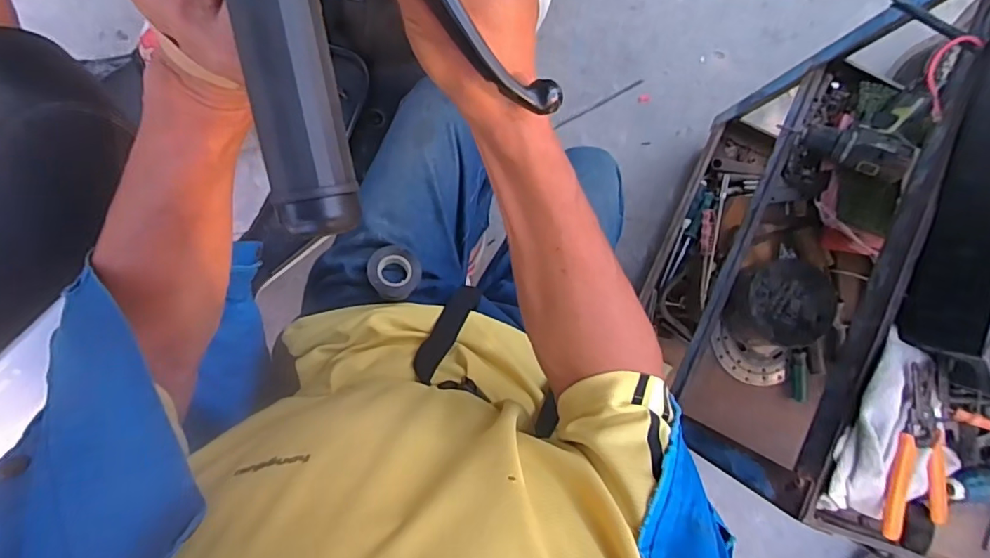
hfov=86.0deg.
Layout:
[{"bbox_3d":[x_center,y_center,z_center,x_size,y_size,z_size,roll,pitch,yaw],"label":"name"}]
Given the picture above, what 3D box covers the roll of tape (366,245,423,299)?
[{"bbox_3d":[-0.121,-0.007,0.636,0.060,0.025,0.060,7,68,-16],"label":"roll of tape"}]

